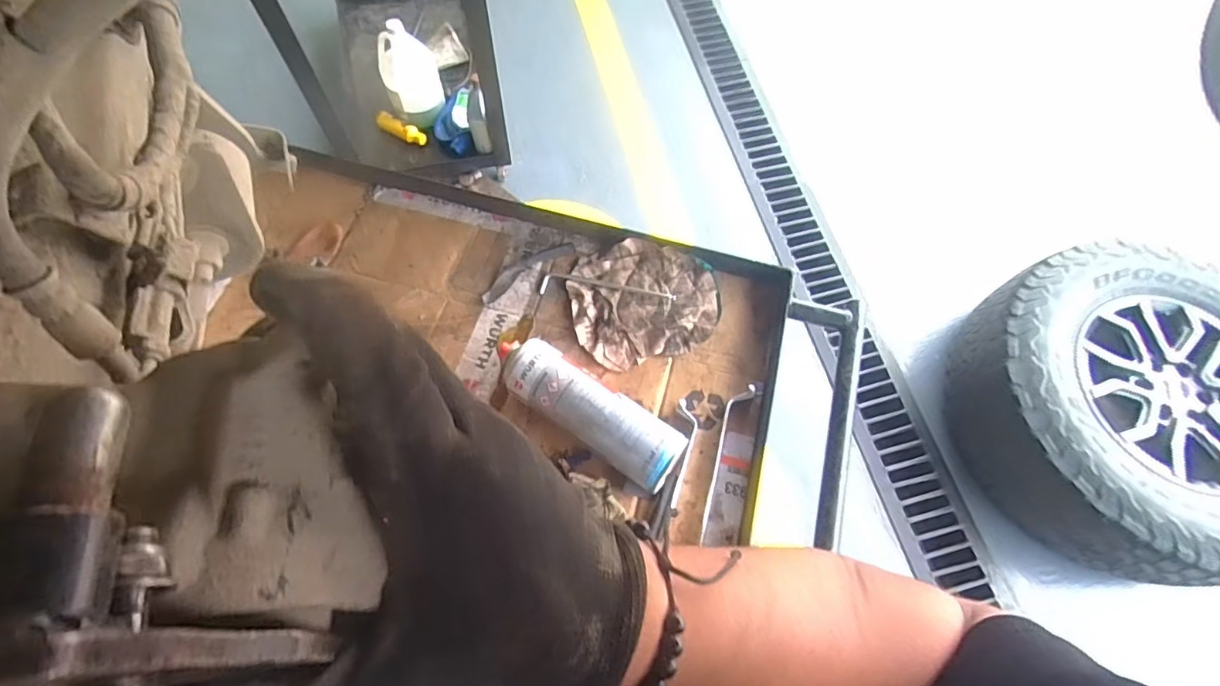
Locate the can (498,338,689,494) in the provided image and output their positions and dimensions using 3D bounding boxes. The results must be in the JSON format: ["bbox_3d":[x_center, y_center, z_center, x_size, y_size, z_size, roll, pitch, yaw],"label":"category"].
[{"bbox_3d":[-0.027,0.067,0.596,0.220,0.070,0.061,35,70,12],"label":"can"}]

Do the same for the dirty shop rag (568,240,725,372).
[{"bbox_3d":[0.041,-0.054,0.682,0.171,0.021,0.151,-15,68,-9],"label":"dirty shop rag"}]

